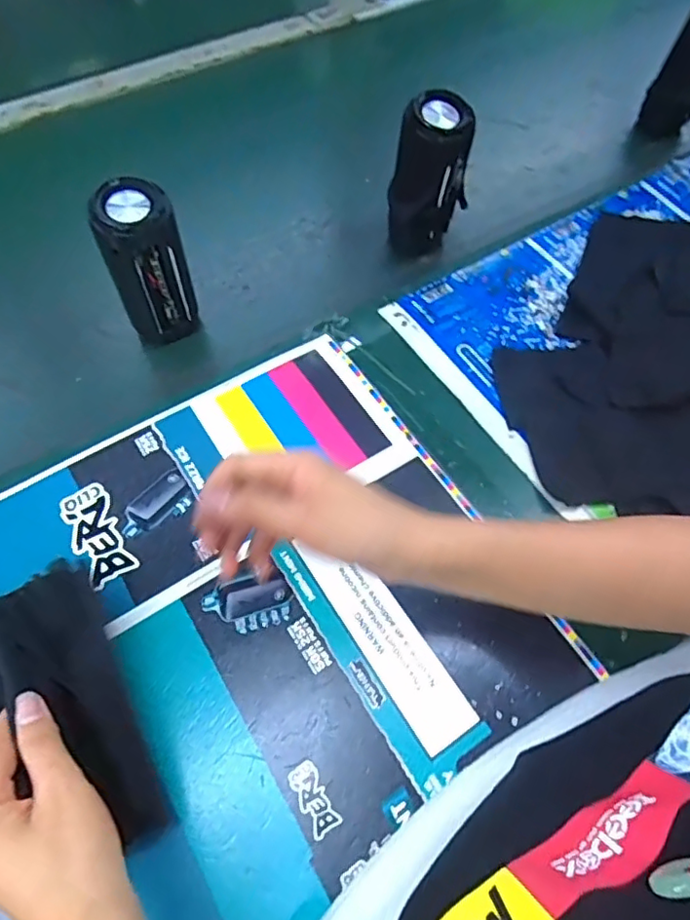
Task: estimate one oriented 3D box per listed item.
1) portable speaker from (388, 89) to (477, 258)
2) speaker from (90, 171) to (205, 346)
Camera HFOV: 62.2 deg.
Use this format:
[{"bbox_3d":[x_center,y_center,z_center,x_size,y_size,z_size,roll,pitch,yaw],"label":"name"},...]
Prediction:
[{"bbox_3d":[0.083,-0.268,0.567,0.062,0.150,0.058,26,63,11],"label":"portable speaker"},{"bbox_3d":[-0.171,-0.169,0.499,0.066,0.141,0.051,-22,64,-14],"label":"speaker"}]

